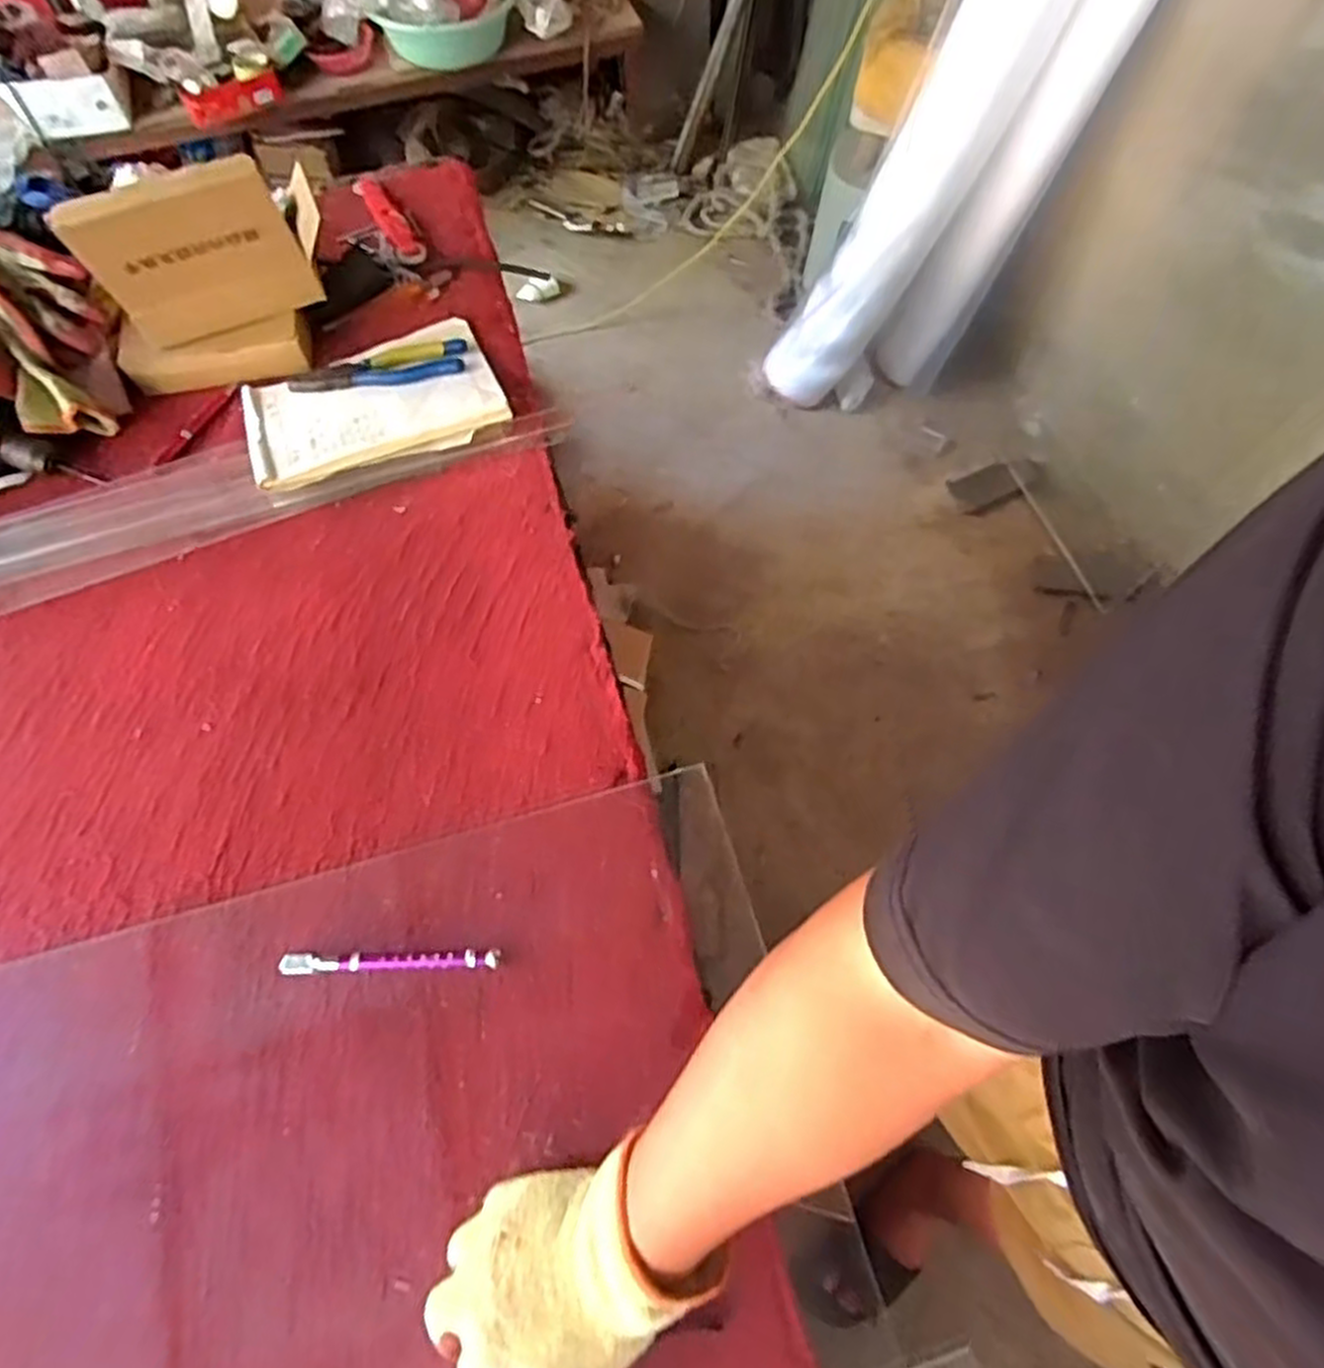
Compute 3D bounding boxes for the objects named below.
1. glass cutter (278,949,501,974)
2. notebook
[{"bbox_3d":[-0.210,0.215,0.597,0.166,0.014,0.015,-2,65,1],"label":"glass cutter"},{"bbox_3d":[-0.314,-0.305,0.835,0.262,0.019,0.183,-22,60,-8],"label":"notebook"}]

